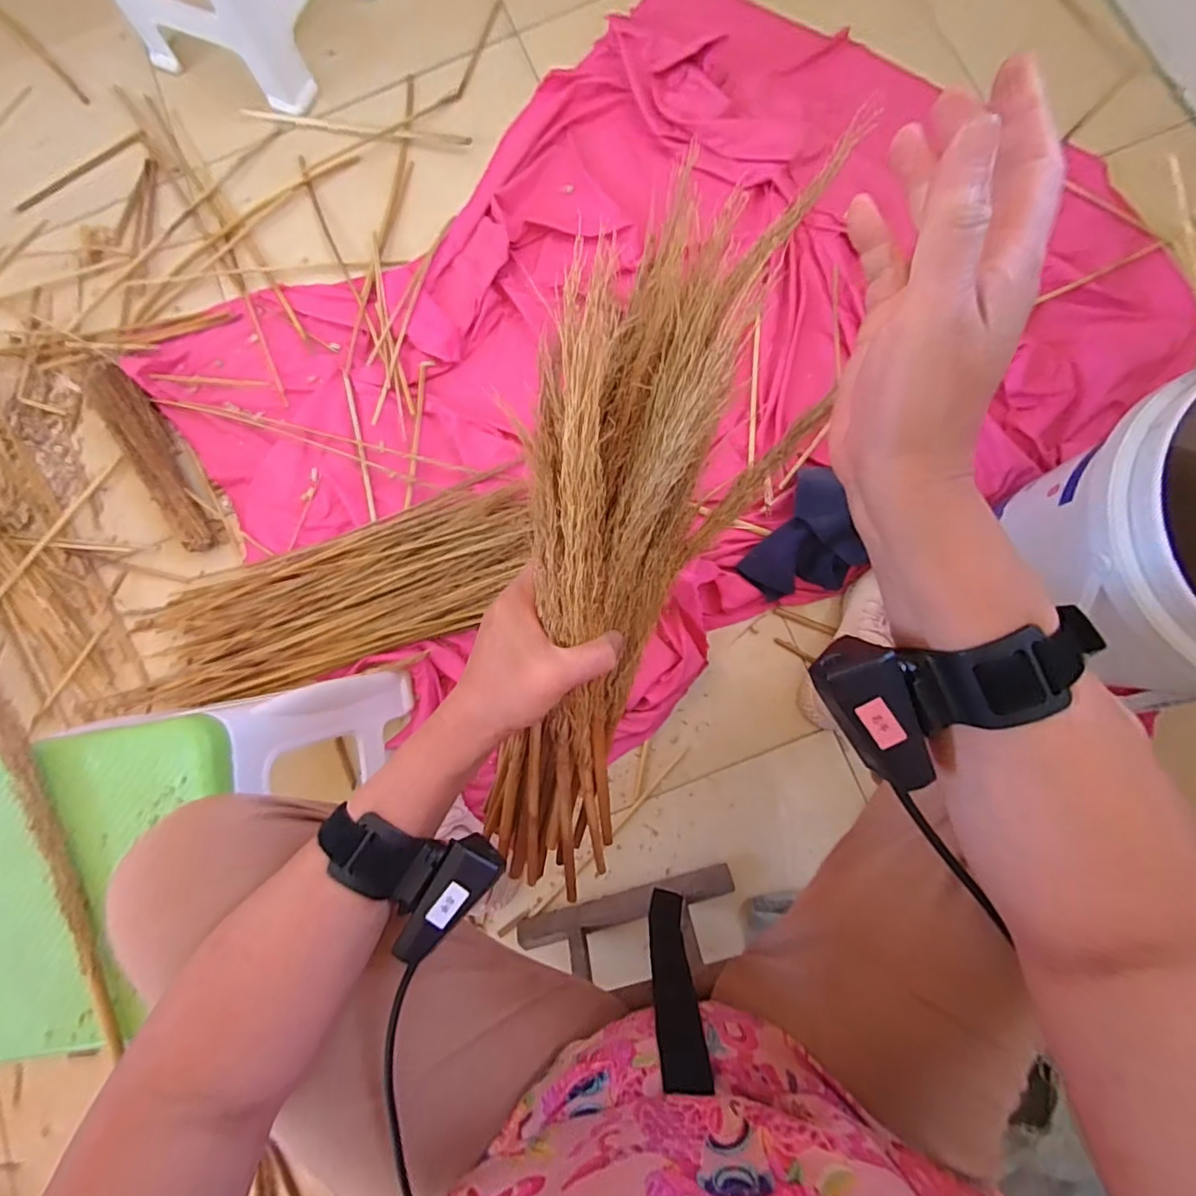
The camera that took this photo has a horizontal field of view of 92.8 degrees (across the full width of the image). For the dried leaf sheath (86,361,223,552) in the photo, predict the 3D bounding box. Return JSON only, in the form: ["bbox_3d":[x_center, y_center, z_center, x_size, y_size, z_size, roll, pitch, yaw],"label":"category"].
[{"bbox_3d":[-0.650,-0.212,0.828,0.071,0.049,0.326,-38,81,-2],"label":"dried leaf sheath"}]

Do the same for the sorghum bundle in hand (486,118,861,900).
[{"bbox_3d":[0.011,0.022,0.342,0.116,0.073,0.435,15,119,6],"label":"sorghum bundle in hand"}]

